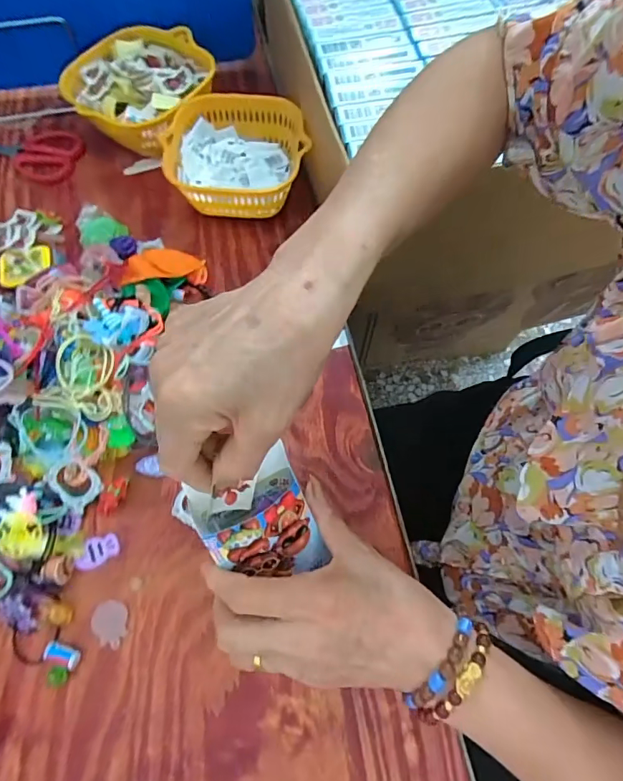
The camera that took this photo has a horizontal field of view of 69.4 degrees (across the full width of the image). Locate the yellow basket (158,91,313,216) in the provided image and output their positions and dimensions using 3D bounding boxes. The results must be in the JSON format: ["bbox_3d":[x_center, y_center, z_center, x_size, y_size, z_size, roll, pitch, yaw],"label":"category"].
[{"bbox_3d":[-0.077,-0.237,0.479,0.138,0.071,0.134,-5,67,-1],"label":"yellow basket"}]

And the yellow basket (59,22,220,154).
[{"bbox_3d":[-0.187,-0.334,0.516,0.155,0.071,0.142,0,67,1],"label":"yellow basket"}]

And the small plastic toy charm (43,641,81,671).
[{"bbox_3d":[-0.182,0.193,0.328,0.025,0.011,0.013,20,68,8],"label":"small plastic toy charm"}]

